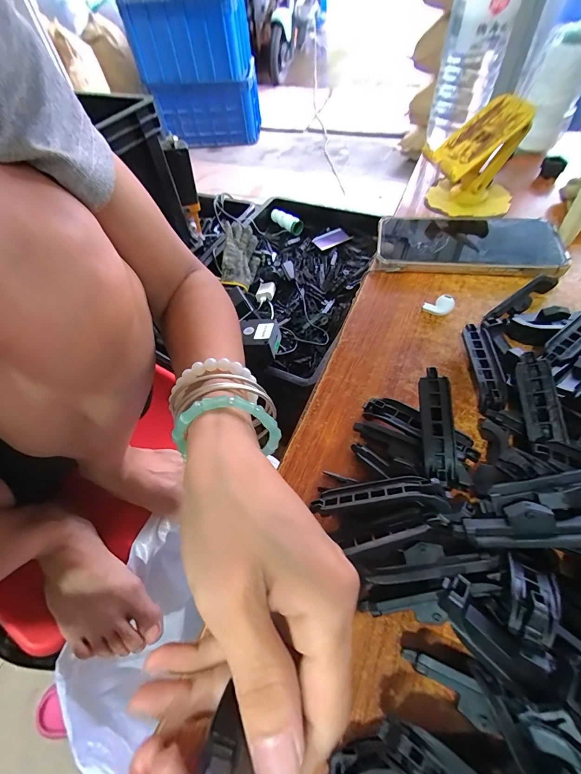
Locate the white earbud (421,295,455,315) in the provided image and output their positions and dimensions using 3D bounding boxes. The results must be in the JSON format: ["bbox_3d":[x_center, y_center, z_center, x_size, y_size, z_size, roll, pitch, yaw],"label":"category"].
[{"bbox_3d":[0.127,-0.070,0.294,0.024,0.017,0.010,17,58,17],"label":"white earbud"}]

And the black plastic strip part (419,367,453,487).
[{"bbox_3d":[0.090,0.023,0.211,0.017,0.007,0.070,1,76,6],"label":"black plastic strip part"}]

